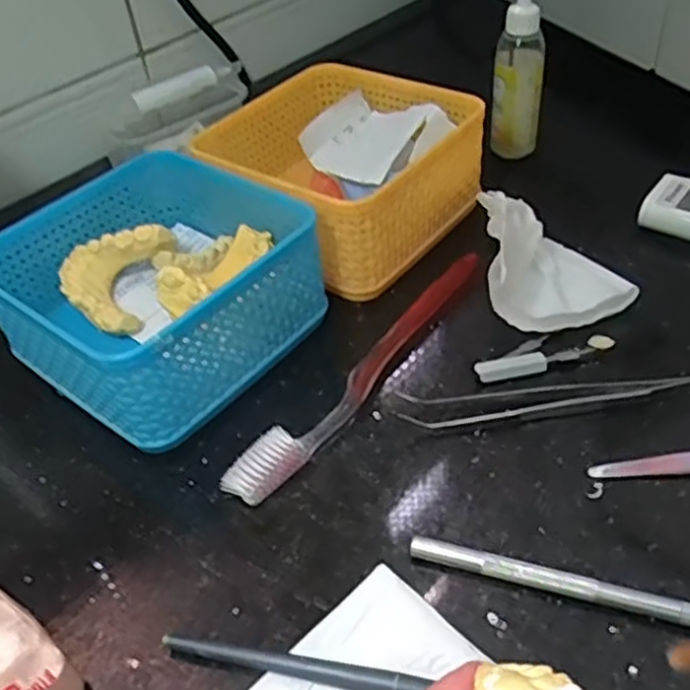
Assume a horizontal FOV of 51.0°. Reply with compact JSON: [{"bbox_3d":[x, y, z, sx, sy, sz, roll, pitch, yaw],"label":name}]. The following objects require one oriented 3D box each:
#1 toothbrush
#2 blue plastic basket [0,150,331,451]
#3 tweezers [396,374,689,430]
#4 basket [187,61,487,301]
[{"bbox_3d":[0.014,0.009,0.351,0.020,0.014,0.187,27,51,30],"label":"toothbrush"},{"bbox_3d":[-0.094,-0.030,0.369,0.129,0.067,0.129,27,51,30],"label":"blue plastic basket"},{"bbox_3d":[0.096,0.024,0.325,0.141,0.010,0.021,-2,42,3],"label":"tweezers"},{"bbox_3d":[-0.004,-0.101,0.431,0.133,0.070,0.132,27,53,31],"label":"basket"}]

